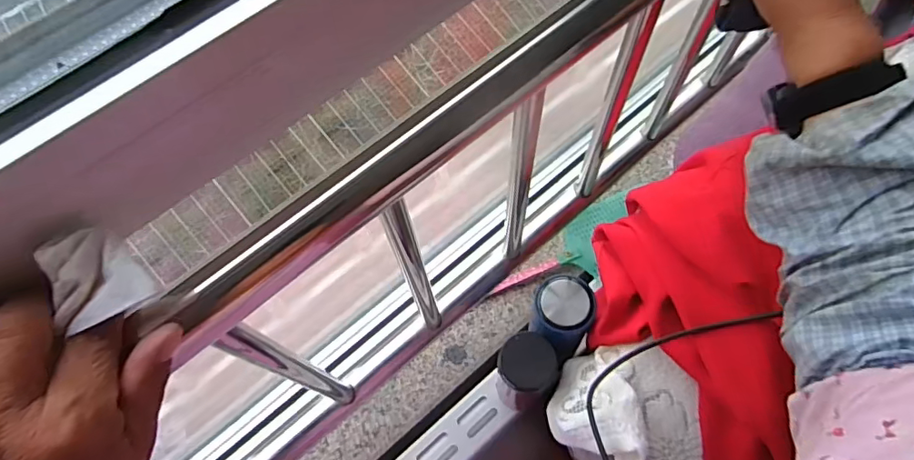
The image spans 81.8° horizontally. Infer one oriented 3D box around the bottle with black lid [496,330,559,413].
[{"bbox_3d":[0.075,0.172,0.617,0.053,0.206,0.057,-1,67,2],"label":"bottle with black lid"}]

